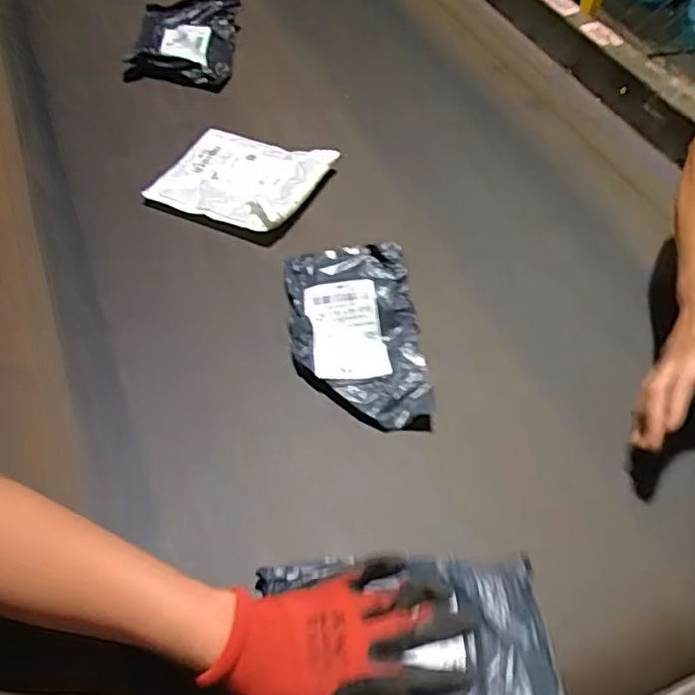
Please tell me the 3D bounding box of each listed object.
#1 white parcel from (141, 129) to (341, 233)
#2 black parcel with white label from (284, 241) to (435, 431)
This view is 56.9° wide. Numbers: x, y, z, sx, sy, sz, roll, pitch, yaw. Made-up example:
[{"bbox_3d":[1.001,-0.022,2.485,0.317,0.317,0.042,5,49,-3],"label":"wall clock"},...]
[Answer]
[{"bbox_3d":[-0.125,-0.207,0.774,0.171,0.031,0.152,18,54,8],"label":"white parcel"},{"bbox_3d":[0.008,-0.015,0.655,0.127,0.040,0.204,-3,54,-7],"label":"black parcel with white label"}]

